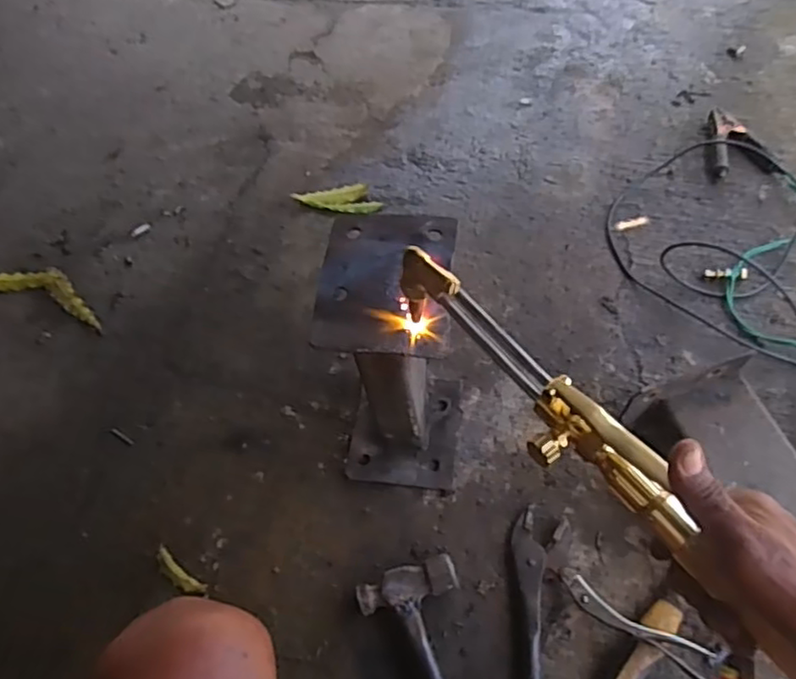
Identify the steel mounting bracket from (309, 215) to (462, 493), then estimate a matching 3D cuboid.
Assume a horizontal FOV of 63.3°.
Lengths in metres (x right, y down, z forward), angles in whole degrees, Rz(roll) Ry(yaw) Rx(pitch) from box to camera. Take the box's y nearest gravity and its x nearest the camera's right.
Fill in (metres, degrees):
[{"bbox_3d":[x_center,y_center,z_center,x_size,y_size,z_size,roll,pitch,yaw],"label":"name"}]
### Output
[{"bbox_3d":[-0.002,0.021,0.713,0.132,0.245,0.214,-1,59,4],"label":"steel mounting bracket"}]

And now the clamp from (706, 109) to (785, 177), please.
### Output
[{"bbox_3d":[0.489,-0.288,0.960,0.084,0.024,0.146,-16,60,-5],"label":"clamp"}]

